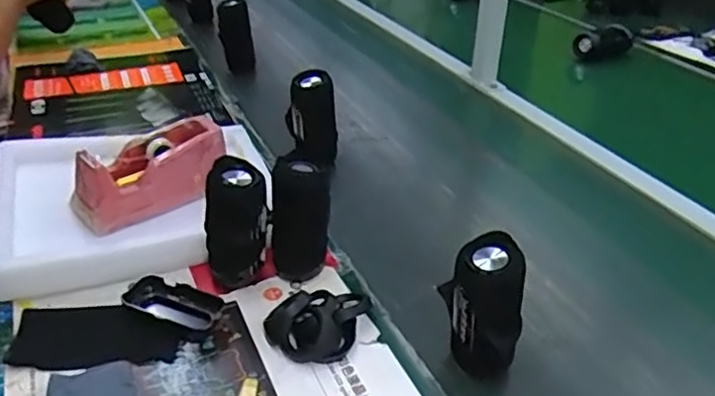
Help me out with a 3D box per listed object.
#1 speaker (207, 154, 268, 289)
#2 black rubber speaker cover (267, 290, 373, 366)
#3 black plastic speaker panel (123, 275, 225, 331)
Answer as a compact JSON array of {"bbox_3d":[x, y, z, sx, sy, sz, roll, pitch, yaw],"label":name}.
[{"bbox_3d":[-0.136,0.029,0.712,0.067,0.137,0.057,-4,31,-10],"label":"speaker"},{"bbox_3d":[-0.040,0.131,0.671,0.114,0.041,0.087,-5,31,-10],"label":"black rubber speaker cover"},{"bbox_3d":[-0.202,0.116,0.694,0.104,0.025,0.044,12,32,17],"label":"black plastic speaker panel"}]

